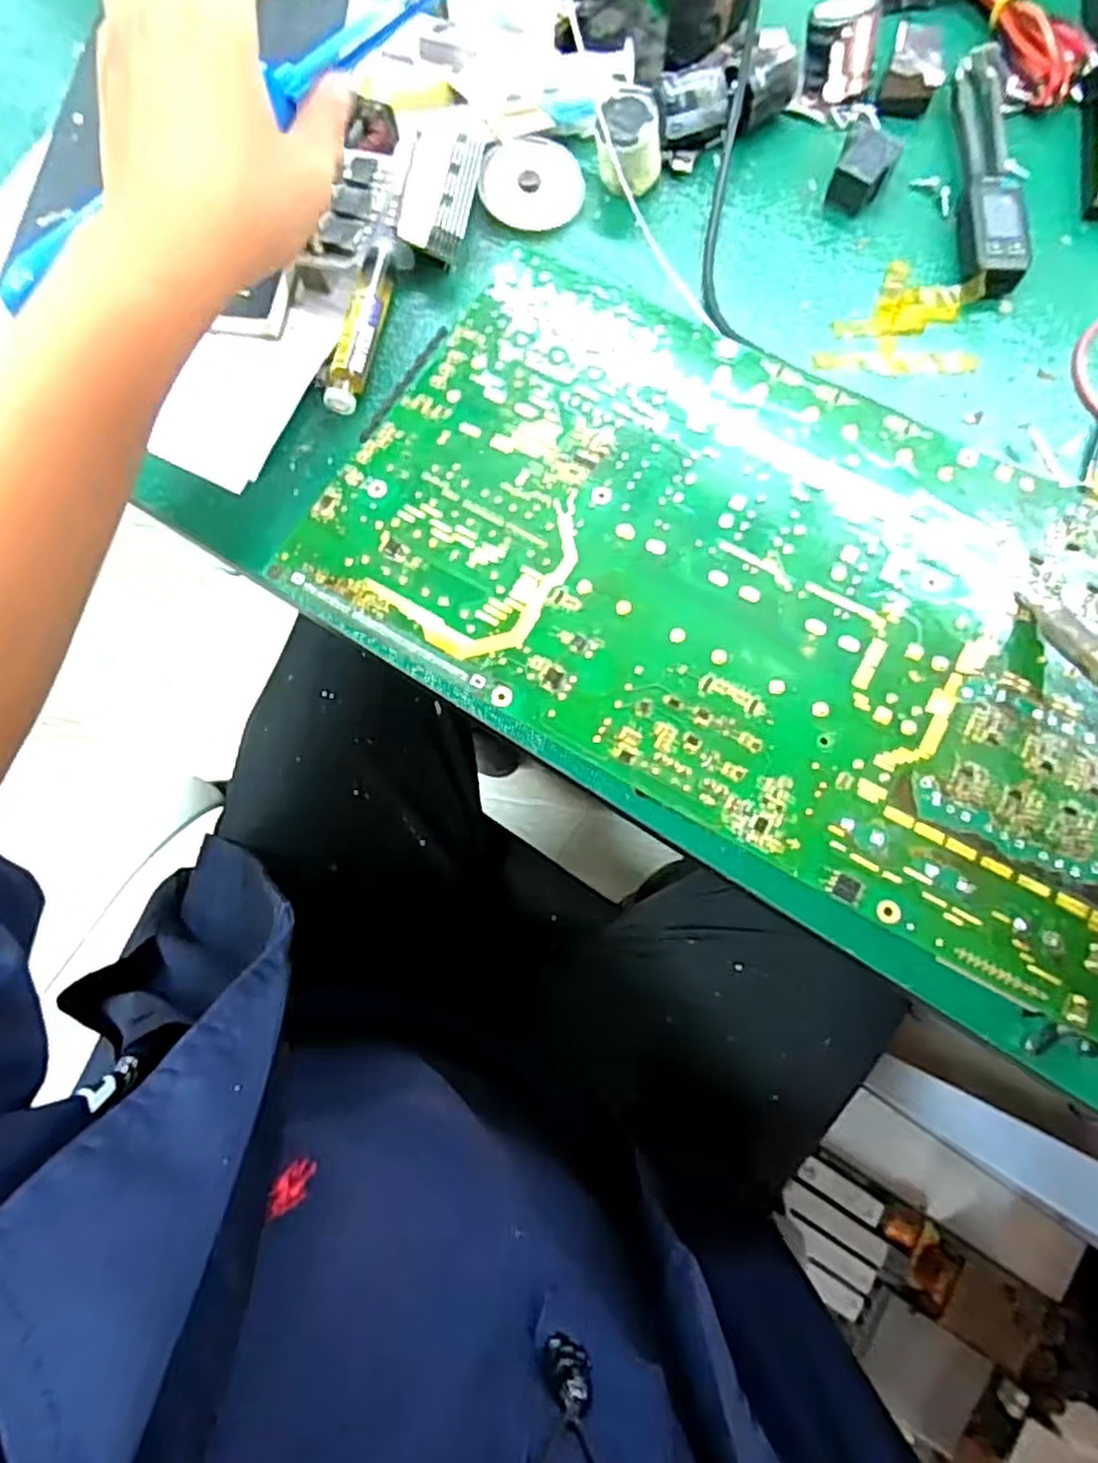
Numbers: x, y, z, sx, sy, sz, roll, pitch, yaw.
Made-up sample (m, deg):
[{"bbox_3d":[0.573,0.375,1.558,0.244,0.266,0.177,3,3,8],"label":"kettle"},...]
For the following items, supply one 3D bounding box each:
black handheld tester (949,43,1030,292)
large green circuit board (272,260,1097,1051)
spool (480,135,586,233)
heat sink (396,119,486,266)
[{"bbox_3d":[0.222,-0.289,0.370,0.028,0.021,0.153,3,78,2],"label":"black handheld tester"},{"bbox_3d":[0.084,-0.058,0.285,0.342,0.008,0.195,29,76,11],"label":"large green circuit board"},{"bbox_3d":[-0.008,-0.284,0.378,0.052,0.004,0.046,5,92,-8],"label":"spool"},{"bbox_3d":[-0.053,-0.271,0.367,0.035,0.027,0.071,7,78,3],"label":"heat sink"}]

